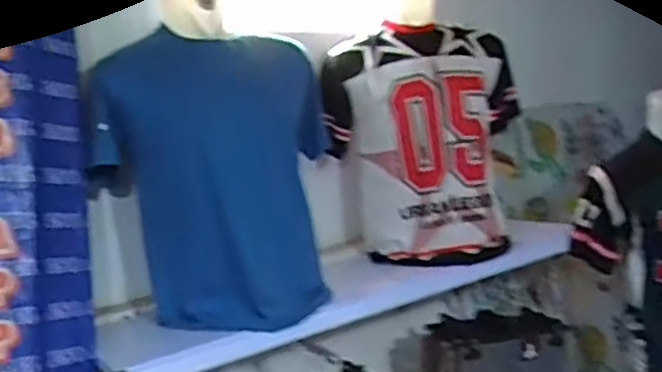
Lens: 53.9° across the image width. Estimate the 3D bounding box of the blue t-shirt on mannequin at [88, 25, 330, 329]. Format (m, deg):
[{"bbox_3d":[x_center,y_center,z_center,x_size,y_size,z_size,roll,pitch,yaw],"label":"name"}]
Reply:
[{"bbox_3d":[-0.229,-0.021,1.247,0.396,0.508,0.265,-5,6,5],"label":"blue t-shirt on mannequin"}]

